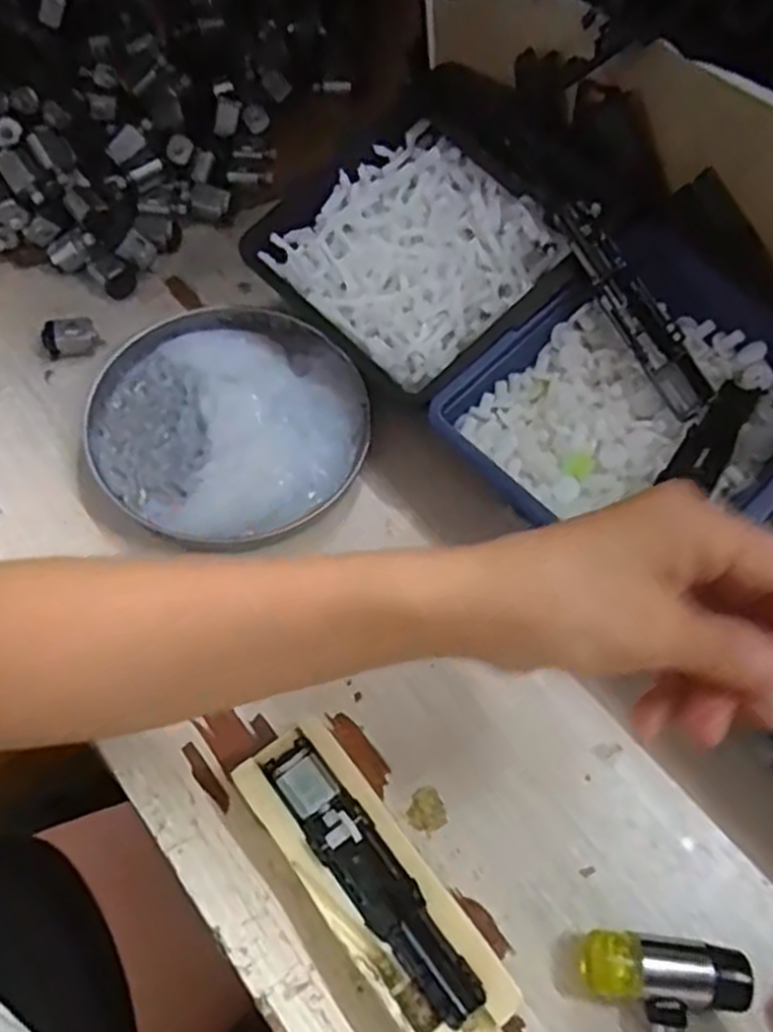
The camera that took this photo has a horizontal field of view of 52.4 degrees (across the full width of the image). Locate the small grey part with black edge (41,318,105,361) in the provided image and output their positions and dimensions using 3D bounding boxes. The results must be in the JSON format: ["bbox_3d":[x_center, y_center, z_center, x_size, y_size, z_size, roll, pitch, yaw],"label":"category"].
[{"bbox_3d":[-0.176,-0.099,0.440,0.030,0.017,0.017,-12,65,-9],"label":"small grey part with black edge"}]

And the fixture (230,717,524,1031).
[{"bbox_3d":[-0.007,0.149,0.319,0.044,0.027,0.136,-34,71,-18],"label":"fixture"}]

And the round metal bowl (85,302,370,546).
[{"bbox_3d":[-0.084,-0.050,0.422,0.141,0.023,0.141,2,64,-3],"label":"round metal bowl"}]

